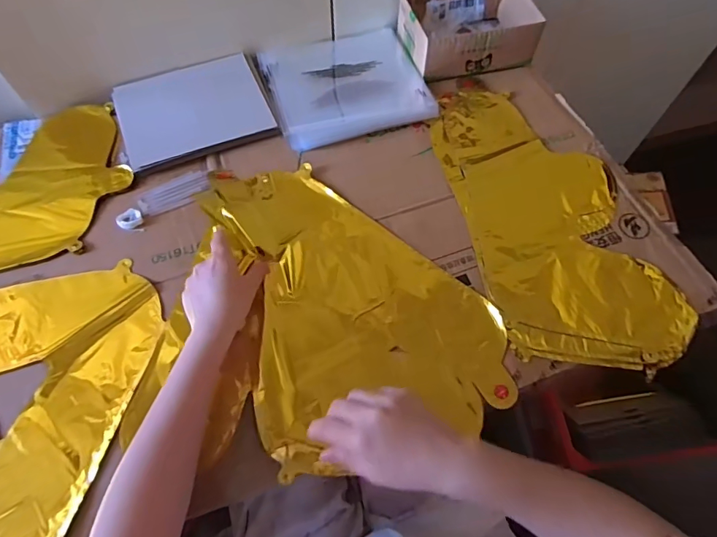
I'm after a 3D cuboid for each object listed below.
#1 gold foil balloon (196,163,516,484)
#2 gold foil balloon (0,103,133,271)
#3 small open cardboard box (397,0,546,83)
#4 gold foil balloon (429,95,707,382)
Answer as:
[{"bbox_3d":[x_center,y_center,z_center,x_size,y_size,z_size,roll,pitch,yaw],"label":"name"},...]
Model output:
[{"bbox_3d":[-0.014,0.020,0.523,0.265,0.022,0.367,-20,65,-11],"label":"gold foil balloon"},{"bbox_3d":[-0.494,-0.084,0.558,0.389,0.008,0.221,-17,64,-10],"label":"gold foil balloon"},{"bbox_3d":[0.166,-0.361,0.678,0.185,0.061,0.141,-14,64,-9],"label":"small open cardboard box"},{"bbox_3d":[0.235,-0.074,0.570,0.212,0.009,0.409,-12,64,-8],"label":"gold foil balloon"}]

